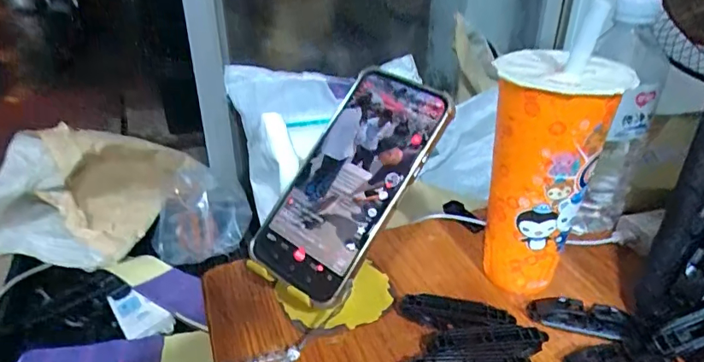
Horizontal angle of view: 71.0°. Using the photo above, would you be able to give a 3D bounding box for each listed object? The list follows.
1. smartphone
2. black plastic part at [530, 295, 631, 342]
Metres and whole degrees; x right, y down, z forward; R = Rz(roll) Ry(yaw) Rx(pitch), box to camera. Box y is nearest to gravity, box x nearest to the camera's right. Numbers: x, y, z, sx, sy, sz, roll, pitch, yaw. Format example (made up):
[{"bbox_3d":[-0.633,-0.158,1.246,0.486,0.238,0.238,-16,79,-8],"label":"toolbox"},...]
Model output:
[{"bbox_3d":[0.000,-0.002,0.353,0.081,0.011,0.173,27,80,30],"label":"smartphone"},{"bbox_3d":[0.170,0.102,0.372,0.067,0.014,0.024,12,33,20],"label":"black plastic part"}]

